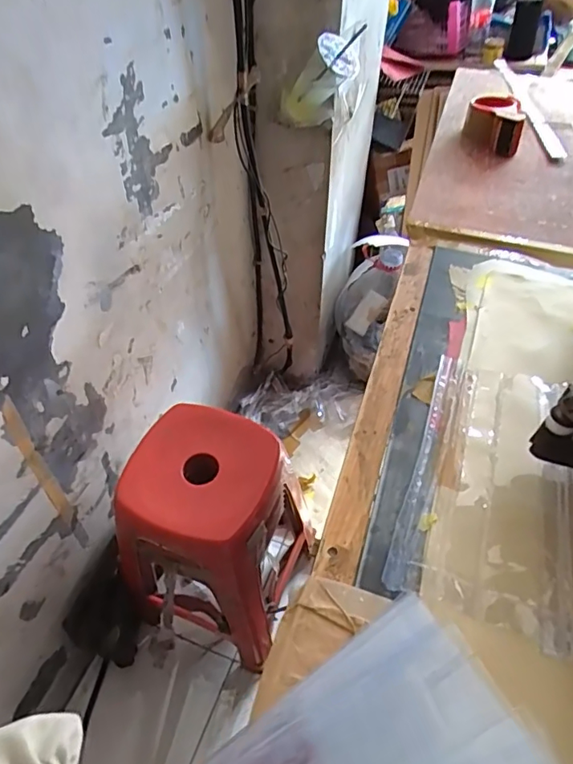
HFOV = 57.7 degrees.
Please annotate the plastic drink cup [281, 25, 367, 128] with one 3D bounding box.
[{"bbox_3d":[0.068,-0.616,1.063,0.117,0.197,0.110,18,68,-24],"label":"plastic drink cup"}]

